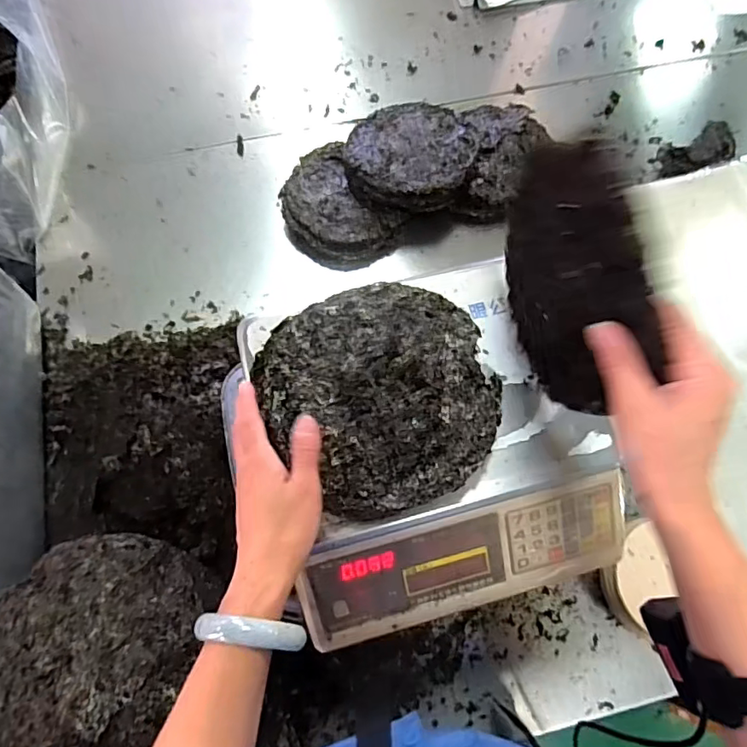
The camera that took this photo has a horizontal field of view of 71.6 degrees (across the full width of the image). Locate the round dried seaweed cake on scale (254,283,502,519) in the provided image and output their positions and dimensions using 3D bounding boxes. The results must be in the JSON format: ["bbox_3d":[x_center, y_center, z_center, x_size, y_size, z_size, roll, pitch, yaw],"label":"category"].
[{"bbox_3d":[0.009,0.013,0.453,0.193,0.027,0.201,0,71,0],"label":"round dried seaweed cake on scale"}]

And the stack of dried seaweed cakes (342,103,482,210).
[{"bbox_3d":[0.057,-0.359,0.836,0.202,0.043,0.209,22,71,5],"label":"stack of dried seaweed cakes"}]

